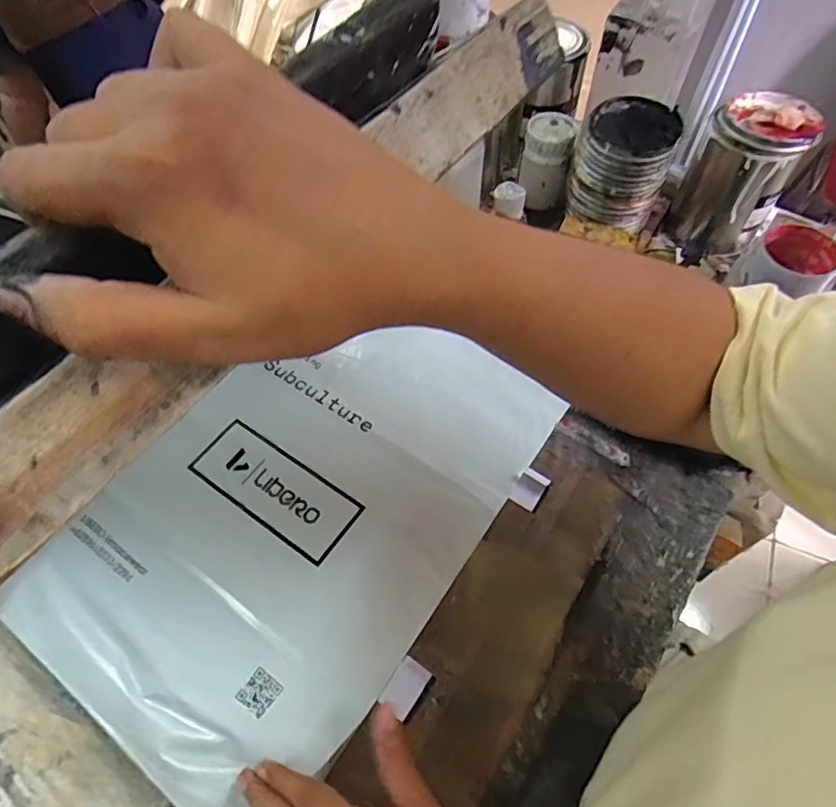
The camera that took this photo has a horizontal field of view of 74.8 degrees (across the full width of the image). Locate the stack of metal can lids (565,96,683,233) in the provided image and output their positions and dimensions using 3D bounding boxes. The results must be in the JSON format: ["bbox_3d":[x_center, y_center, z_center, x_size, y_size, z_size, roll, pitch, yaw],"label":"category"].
[{"bbox_3d":[0.239,-0.287,0.650,0.105,0.113,0.099,16,60,12],"label":"stack of metal can lids"}]

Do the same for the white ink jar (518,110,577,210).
[{"bbox_3d":[0.162,-0.310,0.701,0.061,0.092,0.060,11,59,8],"label":"white ink jar"}]

